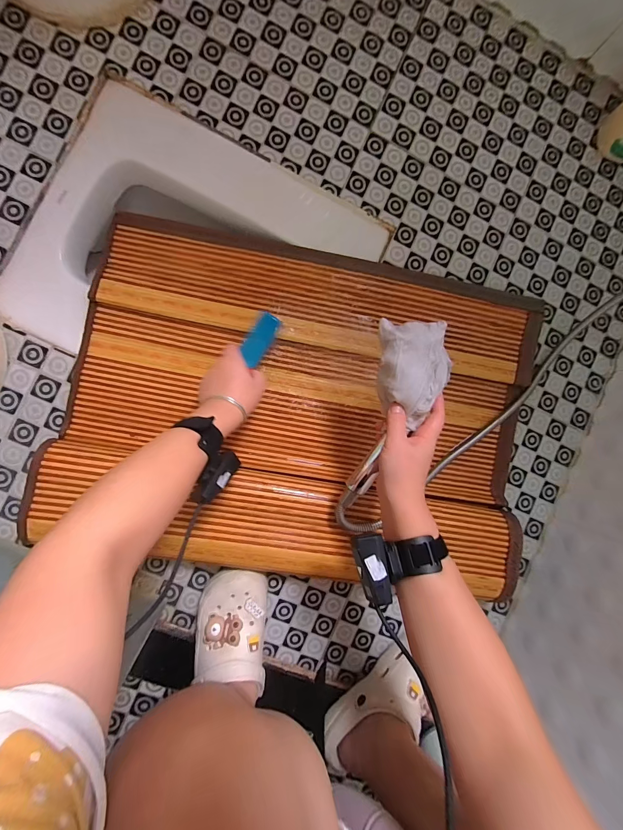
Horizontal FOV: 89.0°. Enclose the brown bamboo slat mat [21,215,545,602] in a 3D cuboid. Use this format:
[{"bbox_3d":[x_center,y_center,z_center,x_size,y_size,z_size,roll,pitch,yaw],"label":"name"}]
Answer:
[{"bbox_3d":[0.004,-0.015,0.514,0.728,0.060,0.507,11,82,-6],"label":"brown bamboo slat mat"}]

